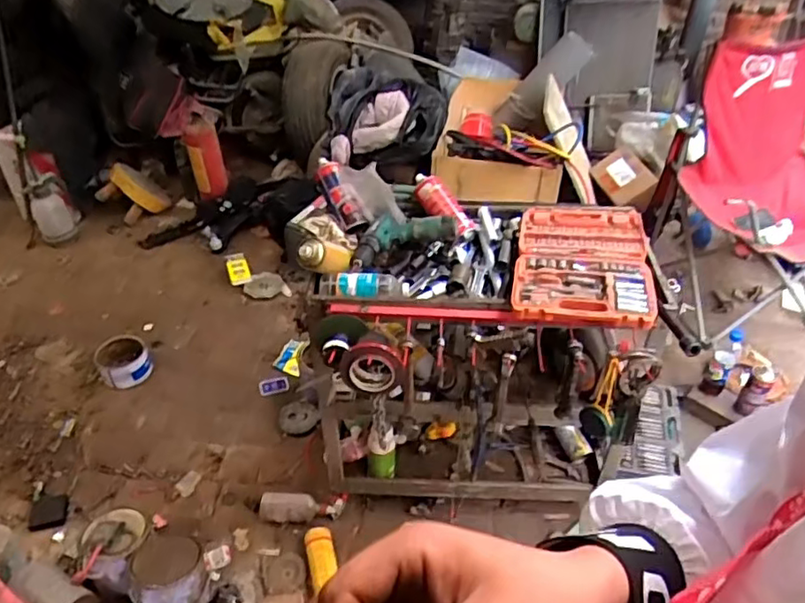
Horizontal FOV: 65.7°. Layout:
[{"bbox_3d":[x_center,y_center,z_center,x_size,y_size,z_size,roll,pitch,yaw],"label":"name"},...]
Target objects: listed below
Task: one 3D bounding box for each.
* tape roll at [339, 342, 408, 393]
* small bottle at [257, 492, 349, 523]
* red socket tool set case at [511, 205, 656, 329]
[{"bbox_3d":[-0.053,0.121,1.127,0.119,0.115,0.031,5,41,6],"label":"tape roll"},{"bbox_3d":[-0.262,0.540,1.637,0.229,0.054,0.068,0,43,-1],"label":"small bottle"},{"bbox_3d":[0.359,-0.090,1.251,0.250,0.066,0.395,8,42,9],"label":"red socket tool set case"}]

